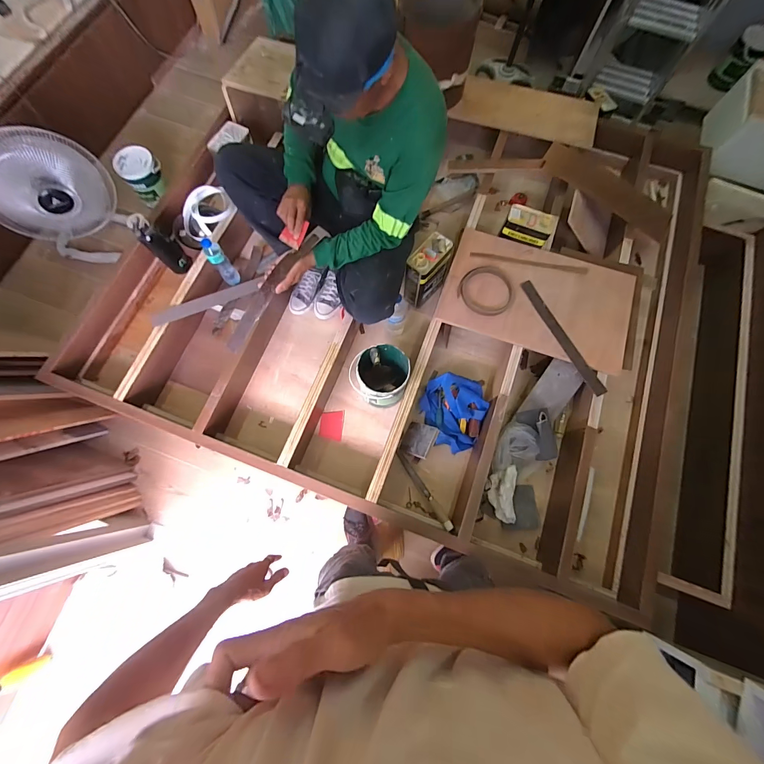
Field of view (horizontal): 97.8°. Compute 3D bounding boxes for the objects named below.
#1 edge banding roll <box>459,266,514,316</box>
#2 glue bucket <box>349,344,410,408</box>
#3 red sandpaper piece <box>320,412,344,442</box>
[{"bbox_3d":[0.373,-0.327,1.176,0.184,0.025,0.181,0,74,-1],"label":"edge banding roll"},{"bbox_3d":[-0.001,-0.014,1.167,0.177,0.195,0.177,19,75,4],"label":"glue bucket"},{"bbox_3d":[-0.185,0.159,1.224,0.083,0.009,0.107,3,66,2],"label":"red sandpaper piece"}]

